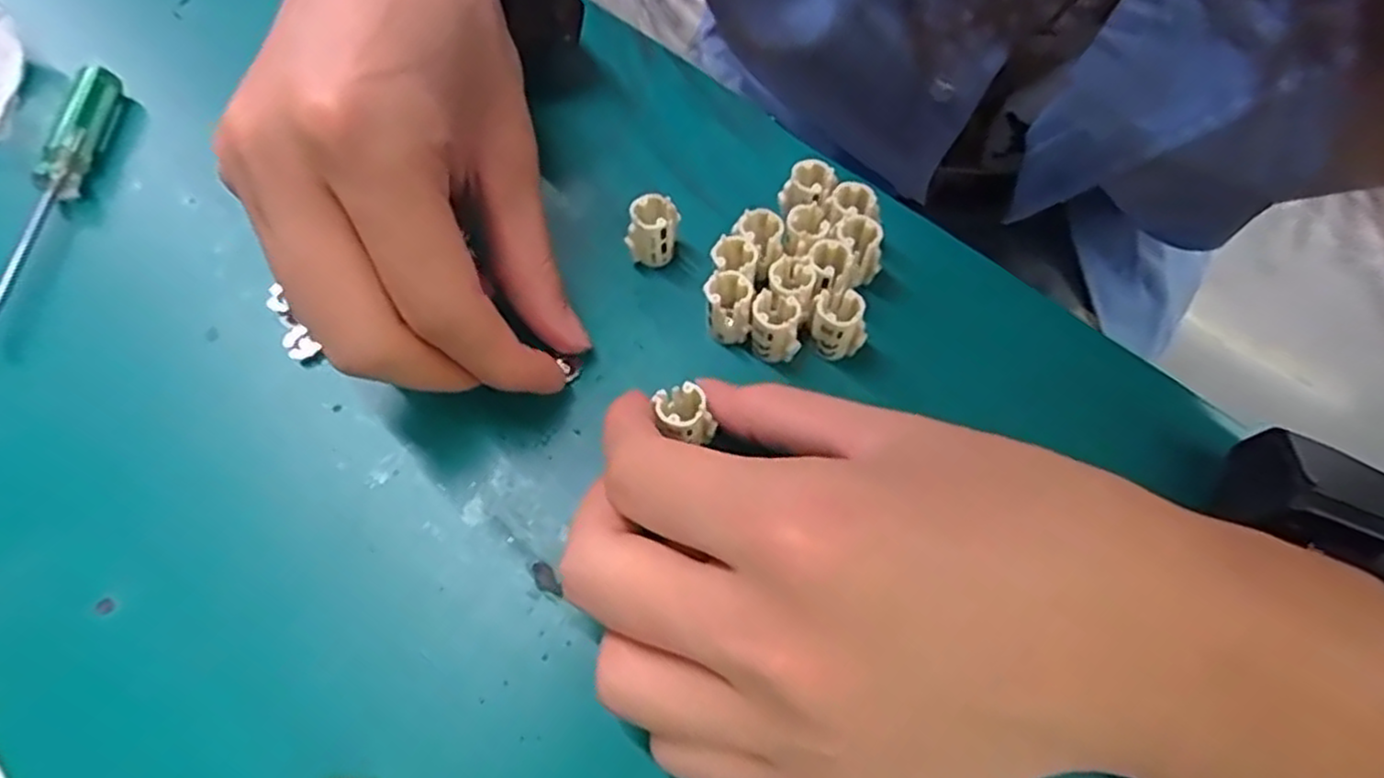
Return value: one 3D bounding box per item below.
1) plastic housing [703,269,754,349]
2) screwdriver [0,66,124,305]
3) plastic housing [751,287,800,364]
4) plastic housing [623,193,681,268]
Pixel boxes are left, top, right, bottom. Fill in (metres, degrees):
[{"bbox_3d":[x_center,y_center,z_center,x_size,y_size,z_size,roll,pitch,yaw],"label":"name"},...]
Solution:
[{"bbox_3d":[0.011,-0.026,0.234,0.014,0.020,0.016,5,63,3],"label":"plastic housing"},{"bbox_3d":[-0.225,-0.072,0.258,0.013,0.013,0.110,1,63,1],"label":"screwdriver"},{"bbox_3d":[0.026,-0.019,0.229,0.014,0.020,0.016,1,63,1],"label":"plastic housing"},{"bbox_3d":[-0.013,-0.054,0.247,0.017,0.020,0.014,-4,63,-2],"label":"plastic housing"}]

